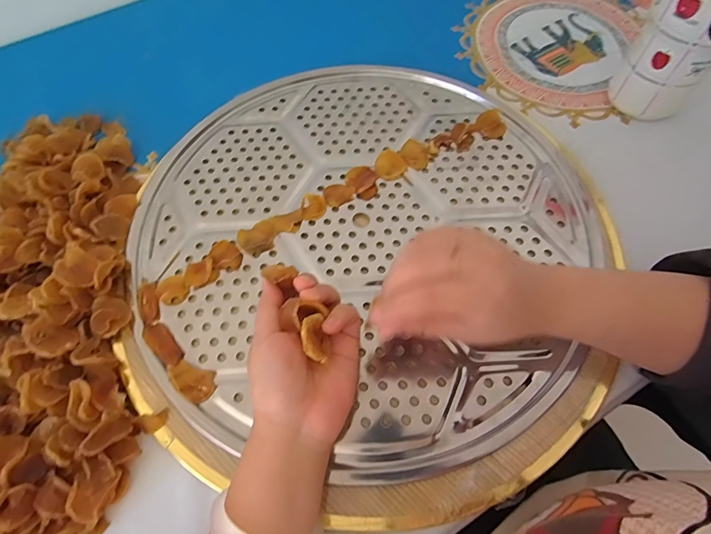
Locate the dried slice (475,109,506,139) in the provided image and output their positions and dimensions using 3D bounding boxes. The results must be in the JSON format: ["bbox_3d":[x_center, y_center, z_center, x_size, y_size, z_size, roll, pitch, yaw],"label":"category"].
[{"bbox_3d":[0.158,-0.168,0.459,0.033,0.009,0.045,21,66,11],"label":"dried slice"}]

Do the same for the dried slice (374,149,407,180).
[{"bbox_3d":[0.039,-0.111,0.431,0.031,0.011,0.034,0,64,1],"label":"dried slice"}]

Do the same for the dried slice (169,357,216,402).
[{"bbox_3d":[-0.137,0.093,0.332,0.040,0.012,0.026,33,69,16],"label":"dried slice"}]

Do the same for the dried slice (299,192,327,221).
[{"bbox_3d":[-0.044,-0.062,0.405,0.027,0.014,0.021,-17,65,-7],"label":"dried slice"}]

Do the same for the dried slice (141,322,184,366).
[{"bbox_3d":[-0.170,0.065,0.348,0.018,0.010,0.045,-40,70,-17],"label":"dried slice"}]

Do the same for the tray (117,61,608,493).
[{"bbox_3d":[0.002,-0.048,0.404,0.436,0.013,0.443,23,67,12],"label":"tray"}]

